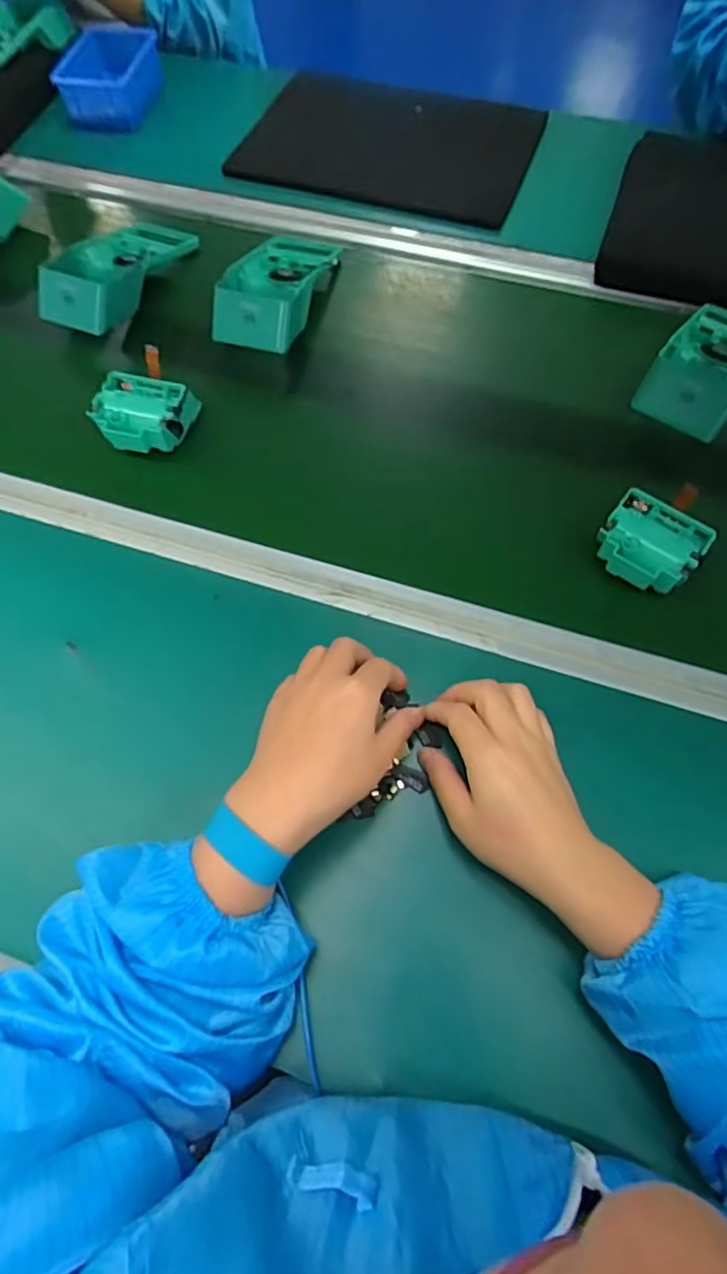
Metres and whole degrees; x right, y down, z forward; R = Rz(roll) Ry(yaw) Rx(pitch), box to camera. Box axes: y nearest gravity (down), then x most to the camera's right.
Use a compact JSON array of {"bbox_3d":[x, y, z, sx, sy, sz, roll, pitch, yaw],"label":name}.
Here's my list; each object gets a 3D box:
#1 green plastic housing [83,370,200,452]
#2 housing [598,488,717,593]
[{"bbox_3d":[-0.197,-0.198,0.558,0.075,0.032,0.068,8,65,5],"label":"green plastic housing"},{"bbox_3d":[0.222,-0.073,0.481,0.070,0.026,0.062,36,70,17],"label":"housing"}]

